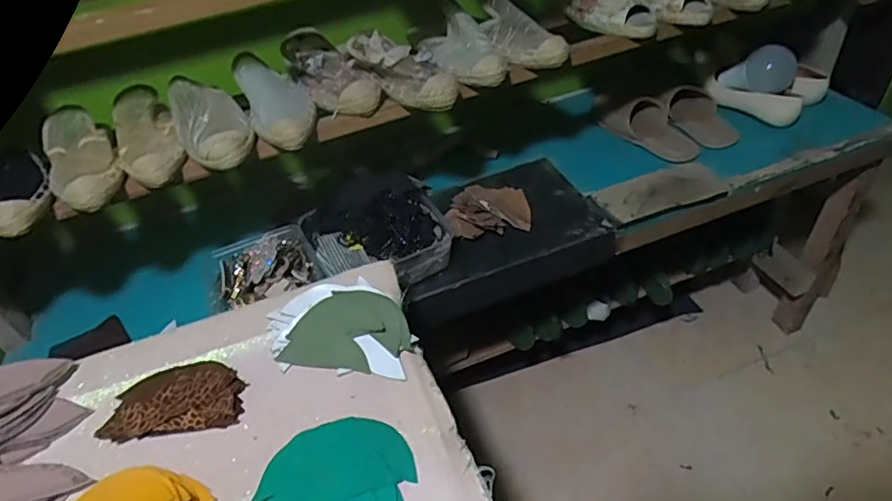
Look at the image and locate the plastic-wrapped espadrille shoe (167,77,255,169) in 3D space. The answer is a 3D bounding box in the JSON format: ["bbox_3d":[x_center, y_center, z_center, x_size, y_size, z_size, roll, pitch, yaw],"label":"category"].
[{"bbox_3d":[-0.299,-0.163,0.721,0.089,0.059,0.141,-21,44,-14],"label":"plastic-wrapped espadrille shoe"}]

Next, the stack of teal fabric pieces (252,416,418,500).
[{"bbox_3d":[-0.100,0.210,0.519,0.134,0.023,0.120,-2,44,5],"label":"stack of teal fabric pieces"}]

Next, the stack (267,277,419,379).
[{"bbox_3d":[-0.120,0.085,0.640,0.156,0.020,0.107,2,66,6],"label":"stack"}]

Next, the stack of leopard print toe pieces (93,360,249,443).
[{"bbox_3d":[-0.287,0.158,0.603,0.136,0.017,0.079,-9,42,-1],"label":"stack of leopard print toe pieces"}]

